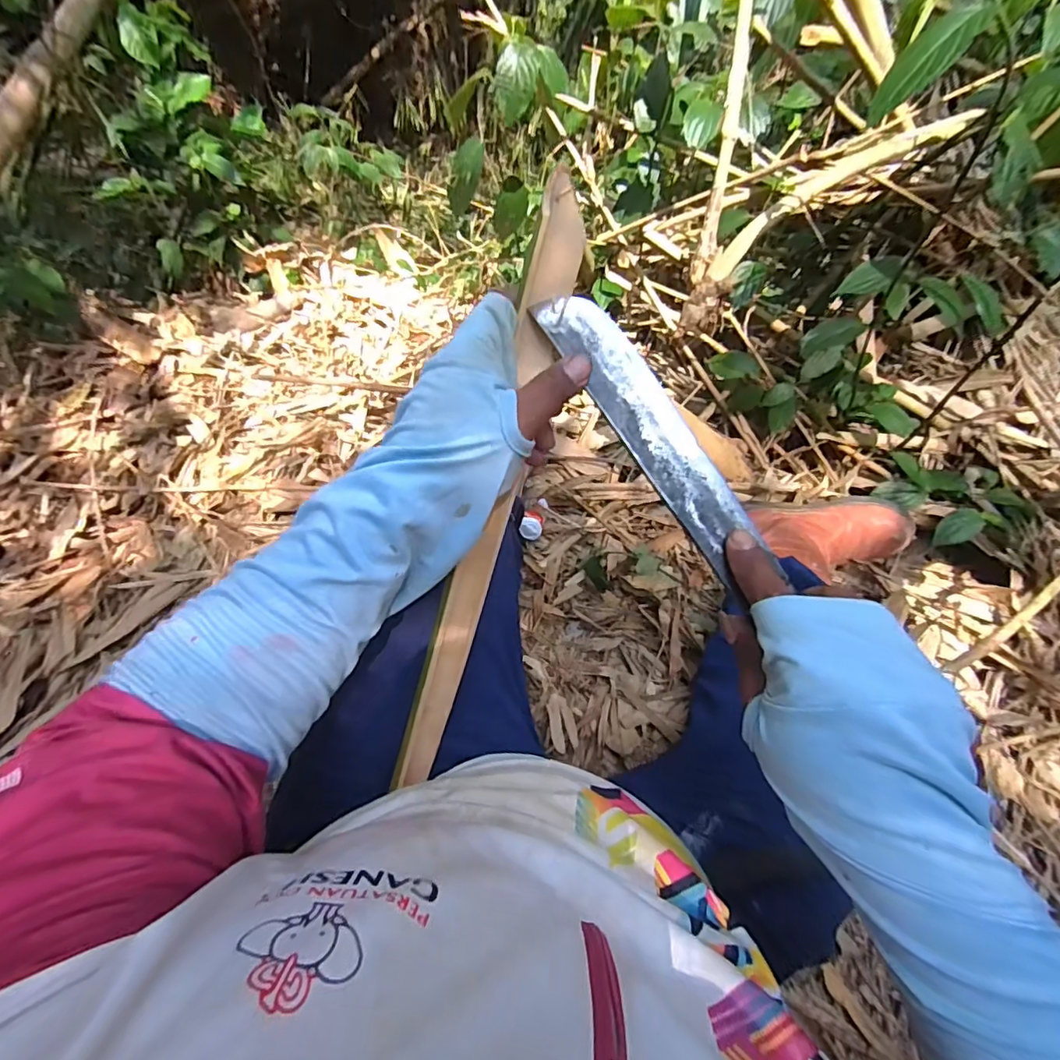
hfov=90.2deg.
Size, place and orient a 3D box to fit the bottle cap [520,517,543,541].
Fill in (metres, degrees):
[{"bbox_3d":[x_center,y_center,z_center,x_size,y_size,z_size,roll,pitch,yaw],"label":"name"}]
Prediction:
[{"bbox_3d":[0.000,-0.003,0.907,0.039,0.018,0.039,-1,93,-15],"label":"bottle cap"}]

